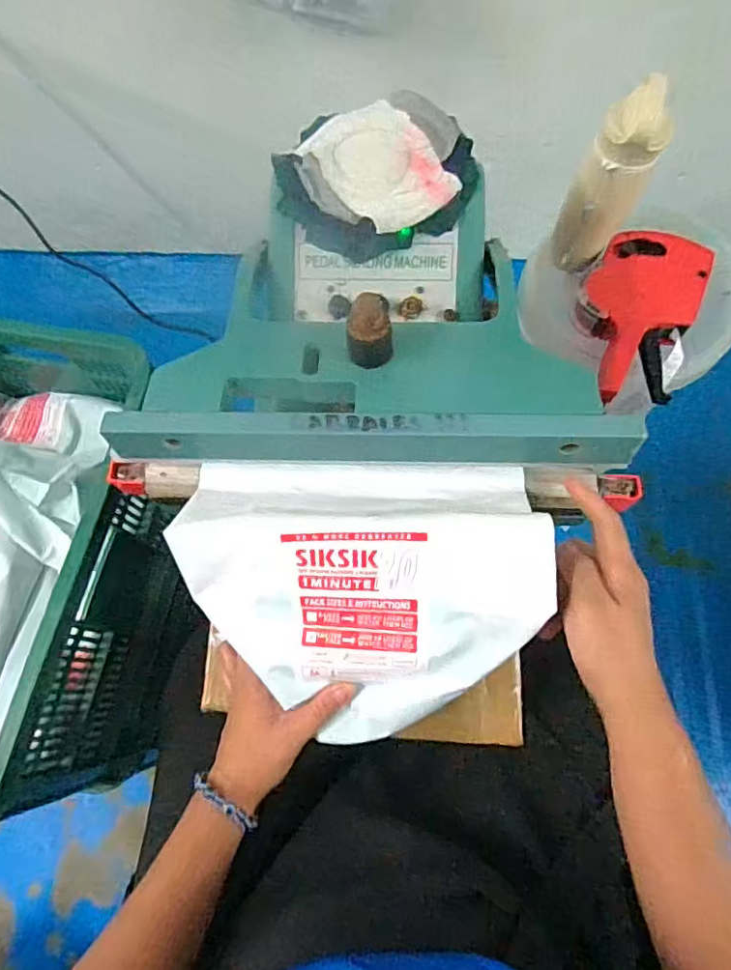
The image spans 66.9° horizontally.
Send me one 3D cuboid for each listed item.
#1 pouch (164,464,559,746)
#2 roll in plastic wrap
[{"bbox_3d":[-0.003,0.077,0.393,0.242,0.104,0.200,-1,70,2],"label":"pouch"},{"bbox_3d":[0.250,-0.309,0.577,0.072,0.180,0.074,-1,70,2],"label":"roll in plastic wrap"}]

